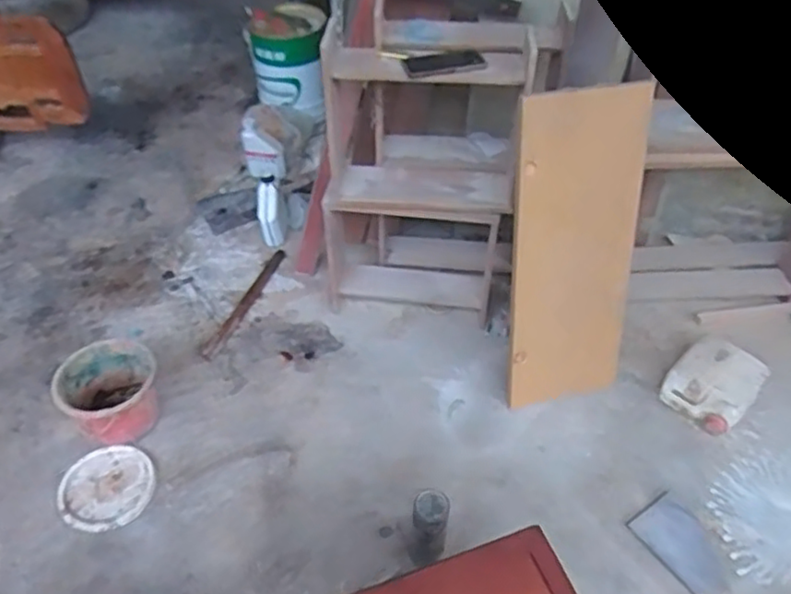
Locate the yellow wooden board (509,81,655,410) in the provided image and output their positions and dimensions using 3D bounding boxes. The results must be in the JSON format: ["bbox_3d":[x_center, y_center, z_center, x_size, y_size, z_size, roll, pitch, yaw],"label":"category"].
[{"bbox_3d":[0.395,-0.083,1.454,0.273,0.718,0.031,-6,27,-7],"label":"yellow wooden board"}]

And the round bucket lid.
[{"bbox_3d":[-0.629,0.414,1.462,0.195,0.024,0.194,0,46,0],"label":"round bucket lid"}]

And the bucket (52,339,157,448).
[{"bbox_3d":[-0.646,0.227,1.548,0.213,0.166,0.204,0,46,0],"label":"bucket"}]

